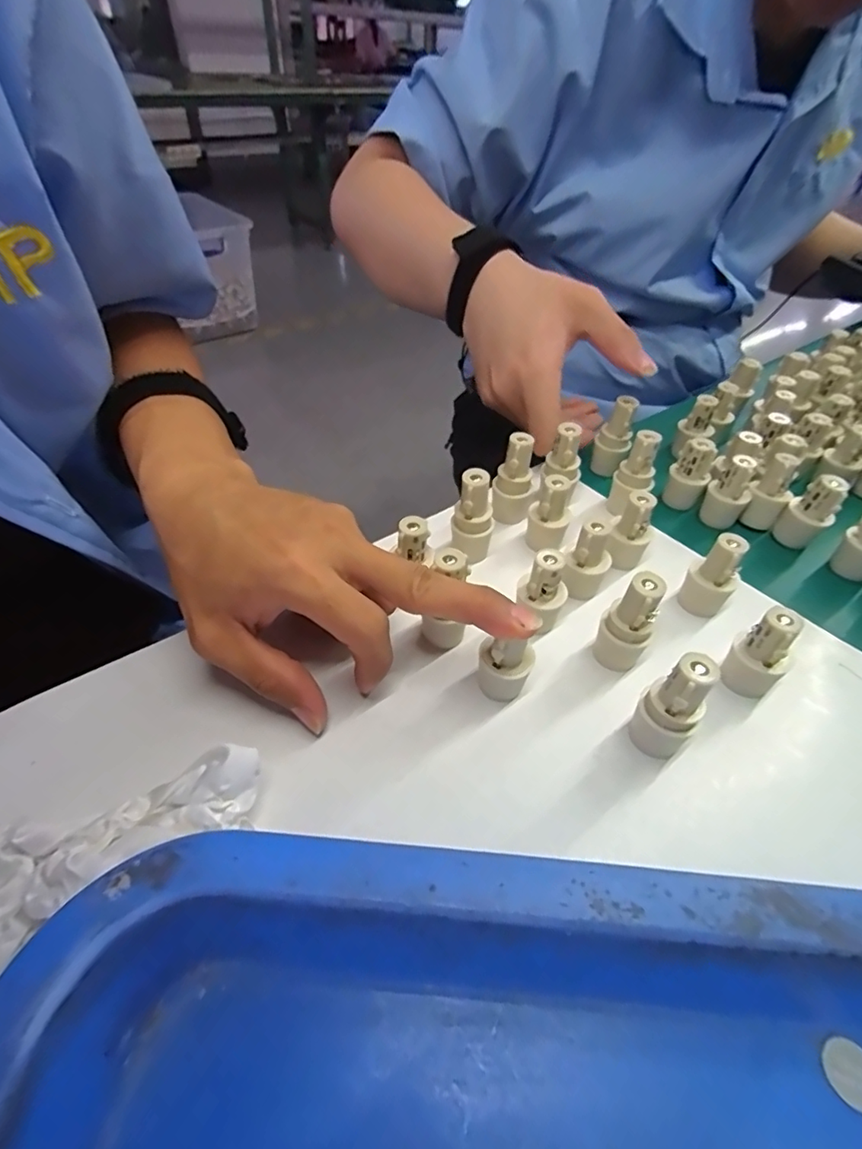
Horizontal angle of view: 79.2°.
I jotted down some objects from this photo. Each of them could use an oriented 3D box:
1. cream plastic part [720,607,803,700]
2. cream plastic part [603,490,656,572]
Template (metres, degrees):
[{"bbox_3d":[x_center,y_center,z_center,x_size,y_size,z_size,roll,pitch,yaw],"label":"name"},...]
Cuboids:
[{"bbox_3d":[0.145,0.034,0.226,0.017,0.042,0.021,-27,53,-27],"label":"cream plastic part"},{"bbox_3d":[0.108,-0.022,0.282,0.020,0.043,0.015,26,49,21],"label":"cream plastic part"}]

